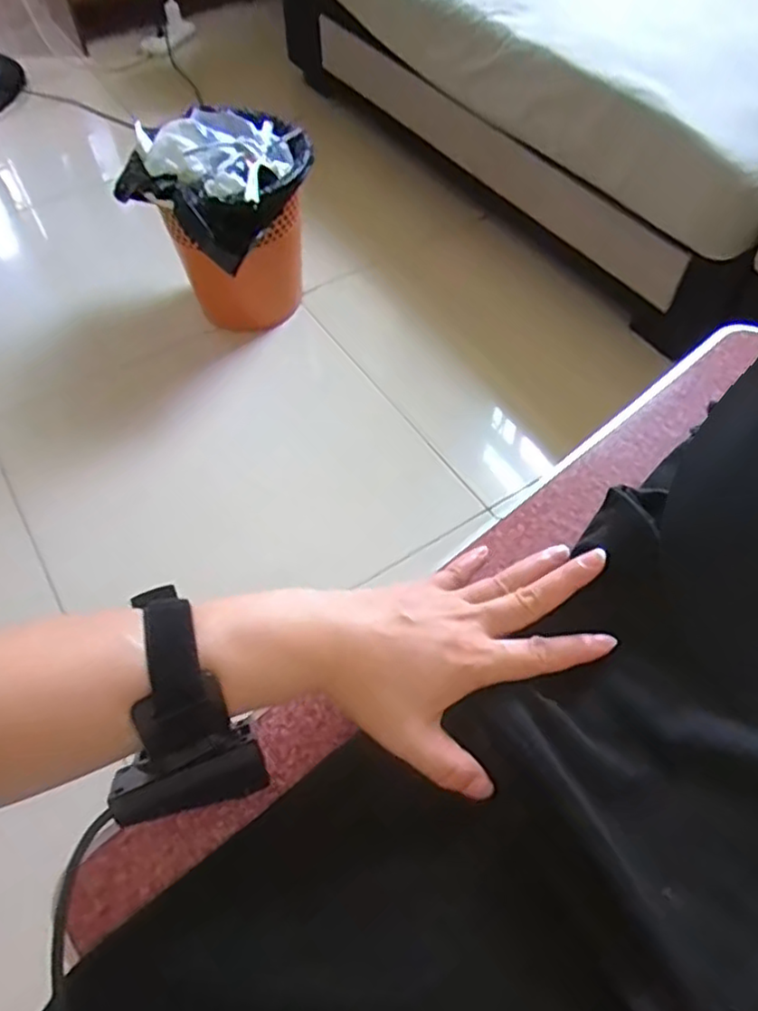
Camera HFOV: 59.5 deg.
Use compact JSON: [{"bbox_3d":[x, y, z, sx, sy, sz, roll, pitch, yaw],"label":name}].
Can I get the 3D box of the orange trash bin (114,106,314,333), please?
[{"bbox_3d":[-0.228,-0.450,1.074,0.214,0.297,0.243,31,62,20],"label":"orange trash bin"}]

